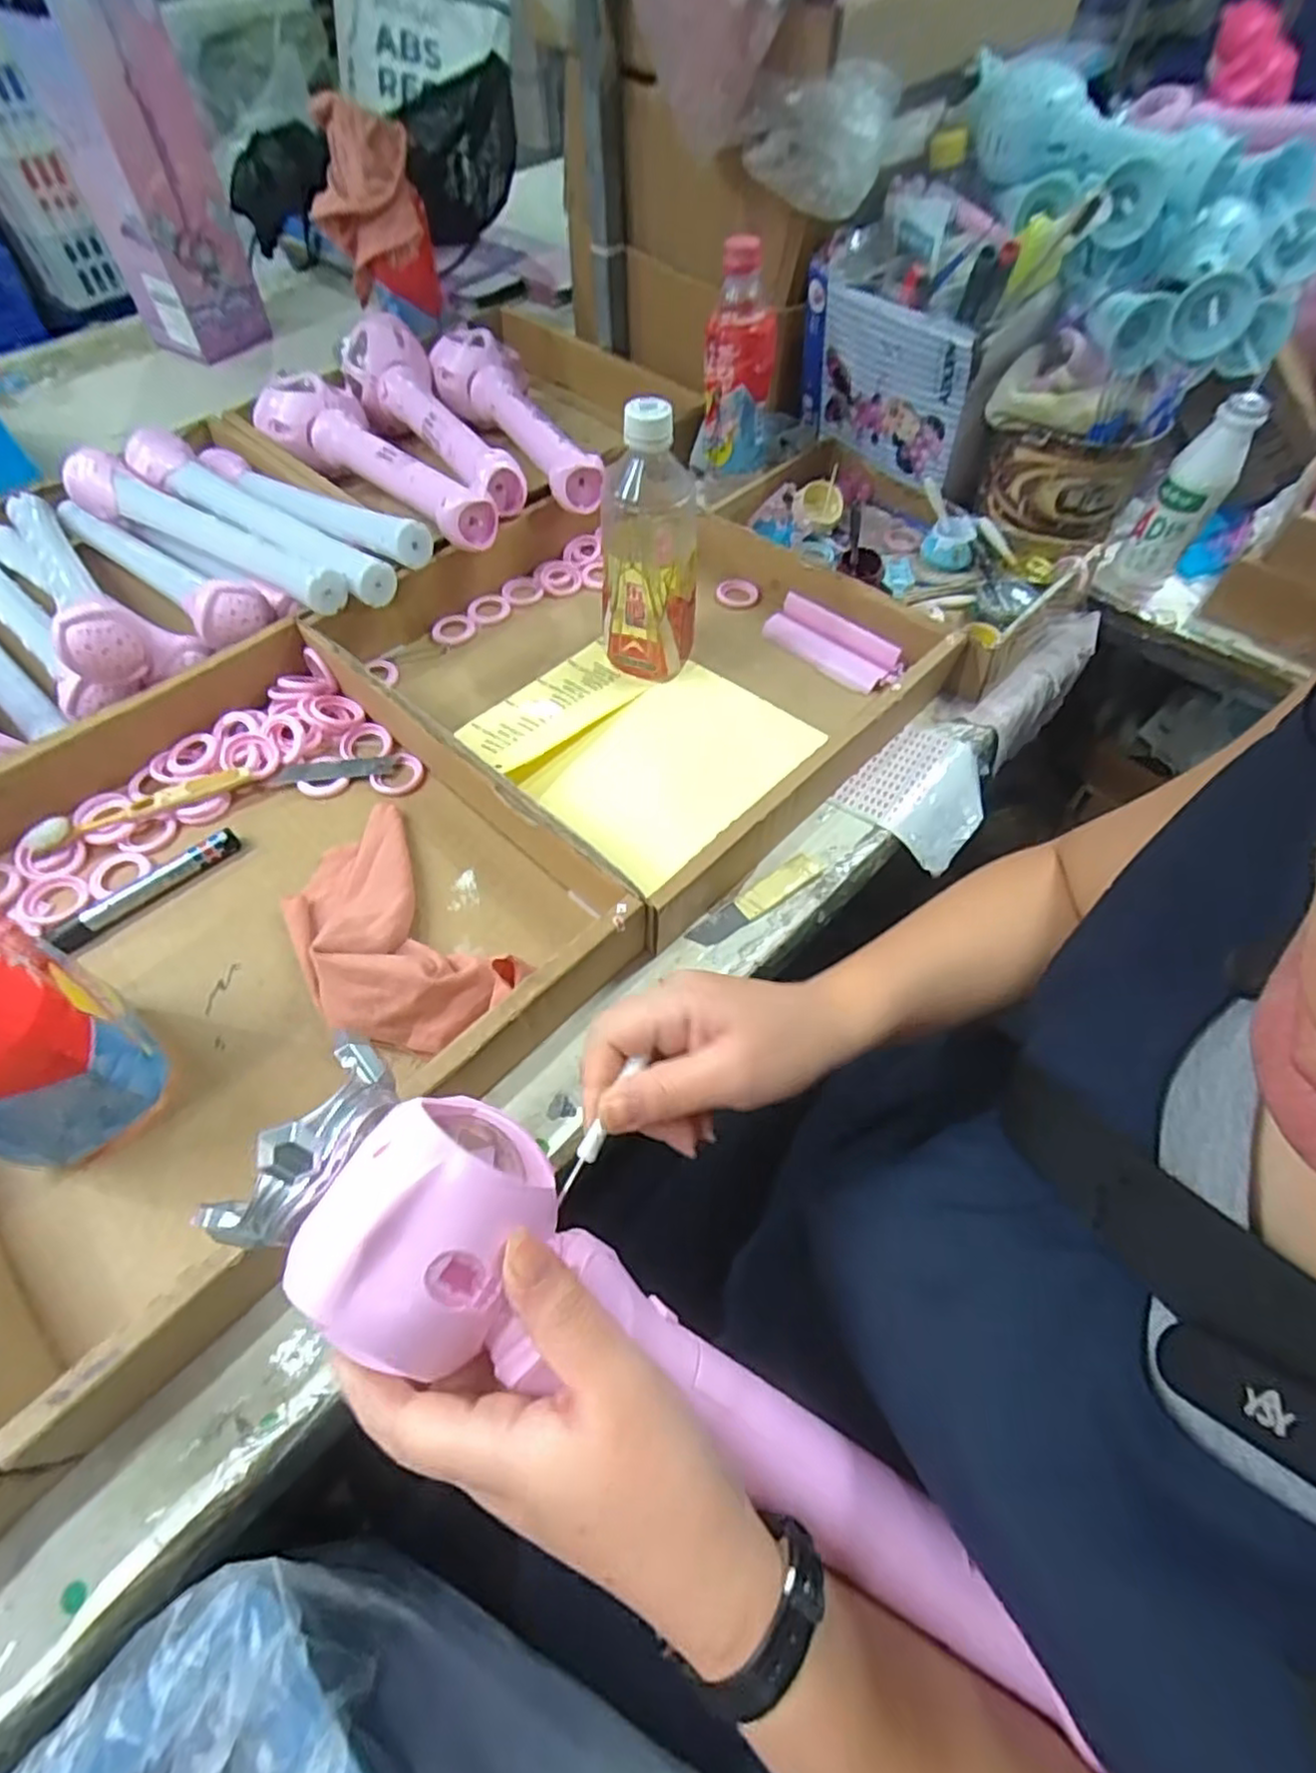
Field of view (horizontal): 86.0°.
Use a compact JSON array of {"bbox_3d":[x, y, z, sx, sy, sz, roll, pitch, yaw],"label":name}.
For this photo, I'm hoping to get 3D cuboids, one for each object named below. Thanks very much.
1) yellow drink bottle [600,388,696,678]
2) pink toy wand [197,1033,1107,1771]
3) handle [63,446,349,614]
[{"bbox_3d":[-0.006,-0.248,0.517,0.067,0.189,0.075,0,57,-1],"label":"yellow drink bottle"},{"bbox_3d":[0.002,0.166,0.244,0.306,0.052,0.076,36,61,-6],"label":"pink toy wand"},{"bbox_3d":[-0.364,-0.286,0.564,0.306,0.037,0.043,28,61,16],"label":"handle"}]

